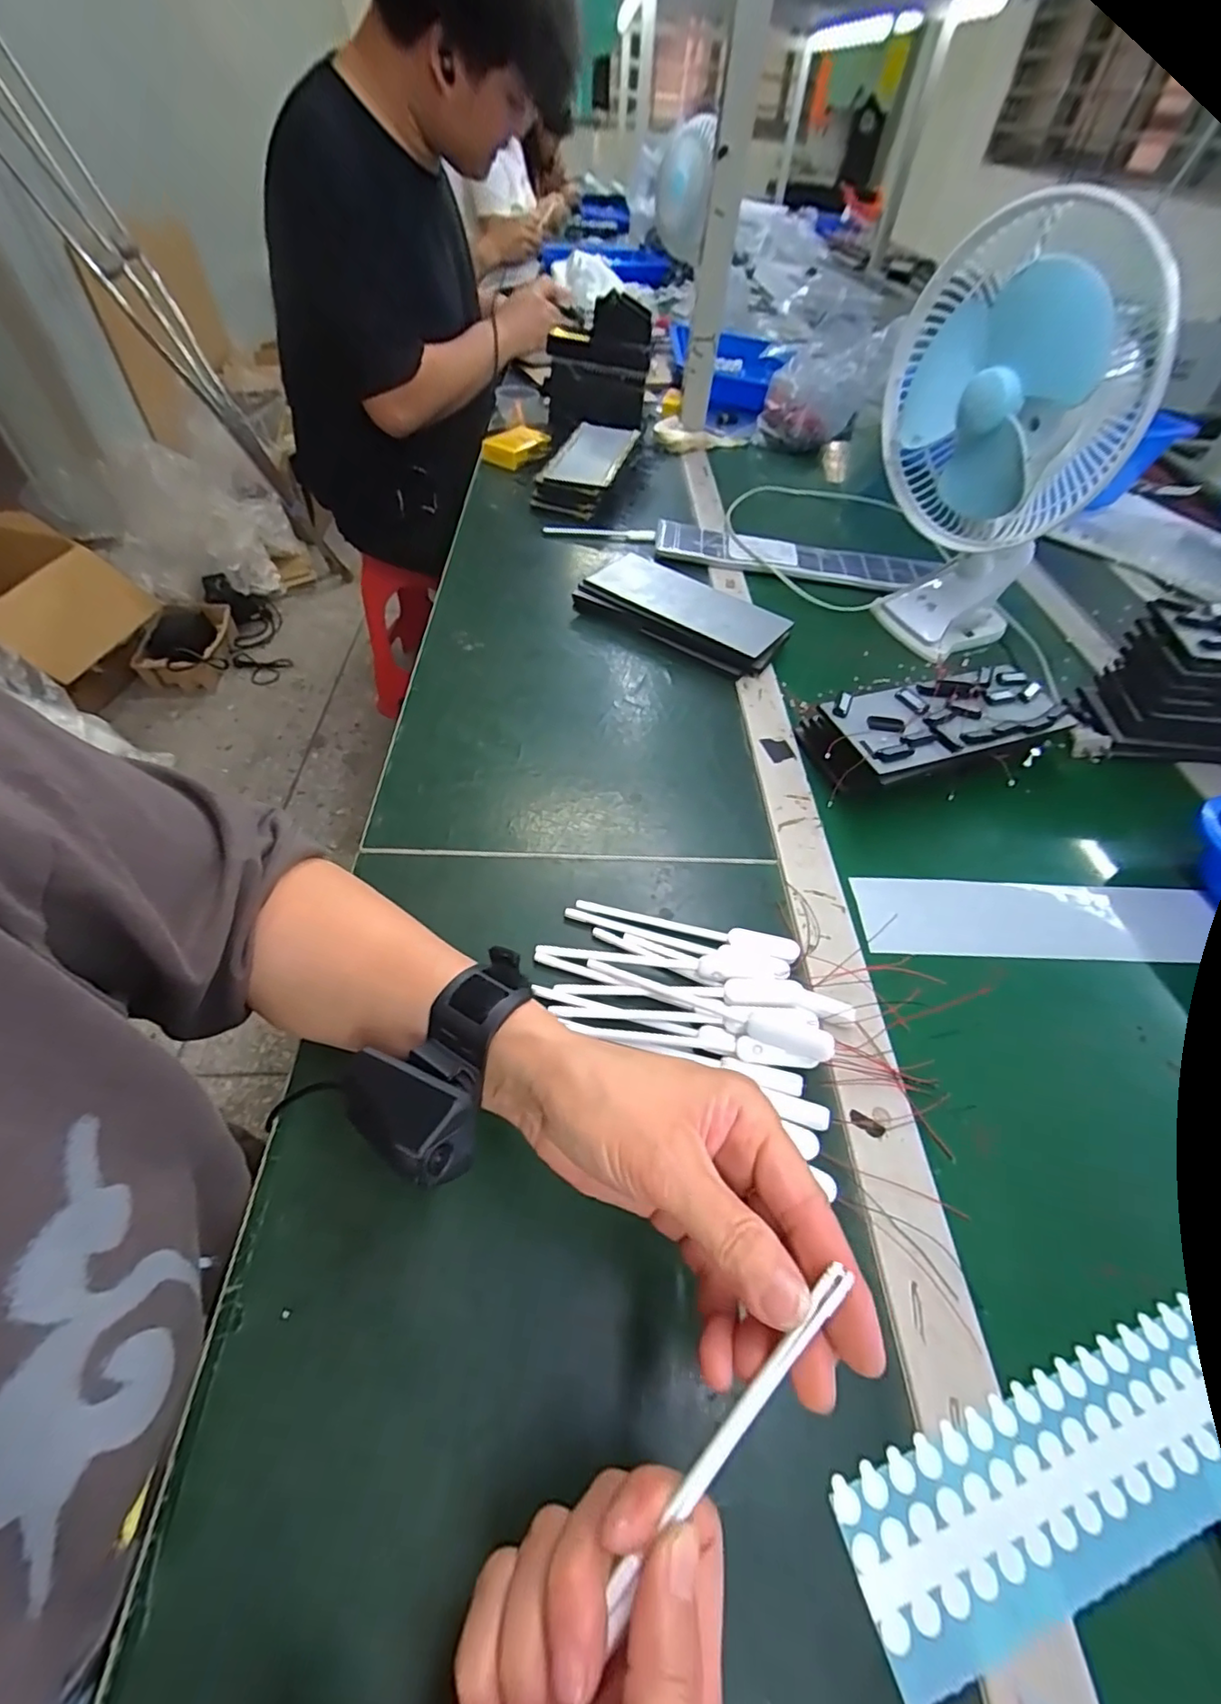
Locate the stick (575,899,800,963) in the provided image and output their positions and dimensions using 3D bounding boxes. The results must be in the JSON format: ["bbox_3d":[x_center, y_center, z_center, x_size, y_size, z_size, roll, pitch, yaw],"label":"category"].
[{"bbox_3d":[0.049,0.047,0.384,0.143,0.011,0.017,16,53,7],"label":"stick"}]

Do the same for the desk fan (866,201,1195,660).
[{"bbox_3d":[0.324,-0.350,0.525,0.191,0.300,0.125,25,54,14],"label":"desk fan"}]

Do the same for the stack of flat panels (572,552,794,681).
[{"bbox_3d":[0.070,-0.244,0.604,0.216,0.038,0.085,30,56,17],"label":"stack of flat panels"}]

